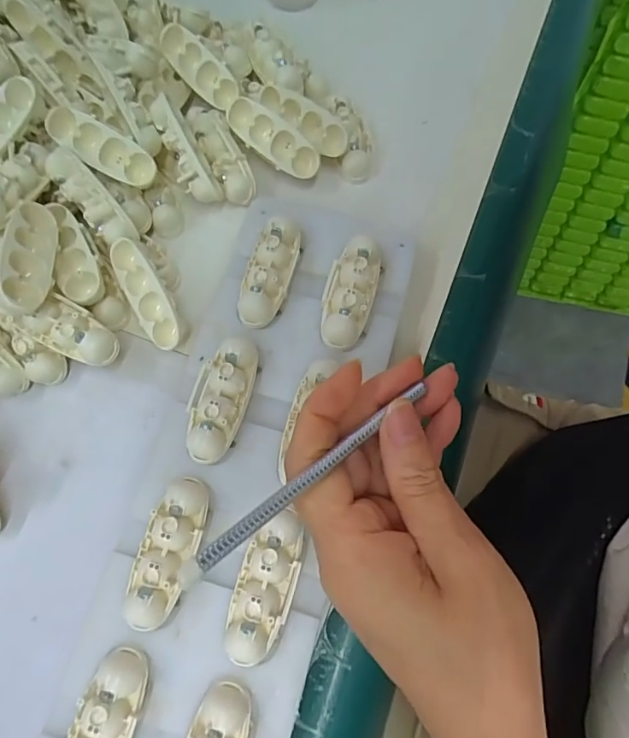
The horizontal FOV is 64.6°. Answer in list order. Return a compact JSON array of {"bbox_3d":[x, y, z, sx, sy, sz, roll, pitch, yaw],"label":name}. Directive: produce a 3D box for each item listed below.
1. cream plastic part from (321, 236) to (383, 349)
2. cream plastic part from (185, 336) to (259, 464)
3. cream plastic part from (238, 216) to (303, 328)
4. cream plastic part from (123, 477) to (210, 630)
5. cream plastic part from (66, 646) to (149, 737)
[{"bbox_3d":[0.019,-0.040,0.260,0.026,0.016,0.060,16,72,6],"label":"cream plastic part"},{"bbox_3d":[-0.047,0.014,0.242,0.026,0.014,0.061,14,71,6],"label":"cream plastic part"},{"bbox_3d":[-0.023,-0.054,0.264,0.023,0.015,0.064,15,72,6],"label":"cream plastic part"},{"bbox_3d":[-0.065,0.080,0.220,0.023,0.016,0.062,16,72,6],"label":"cream plastic part"},{"bbox_3d":[-0.086,0.147,0.198,0.023,0.016,0.061,15,72,6],"label":"cream plastic part"}]

